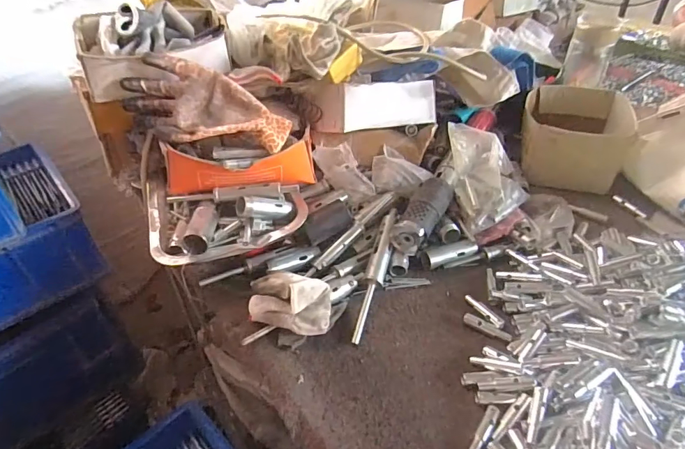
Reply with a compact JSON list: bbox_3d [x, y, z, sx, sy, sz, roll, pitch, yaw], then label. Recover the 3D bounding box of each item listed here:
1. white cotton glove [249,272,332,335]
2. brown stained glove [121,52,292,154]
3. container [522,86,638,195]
[{"bbox_3d":[-0.056,0.084,0.460,0.088,0.056,0.051,5,41,9],"label":"white cotton glove"},{"bbox_3d":[-0.170,-0.145,0.526,0.200,0.079,0.105,13,43,17],"label":"brown stained glove"},{"bbox_3d":[0.356,-0.140,0.691,0.142,0.090,0.157,11,42,15],"label":"container"}]

